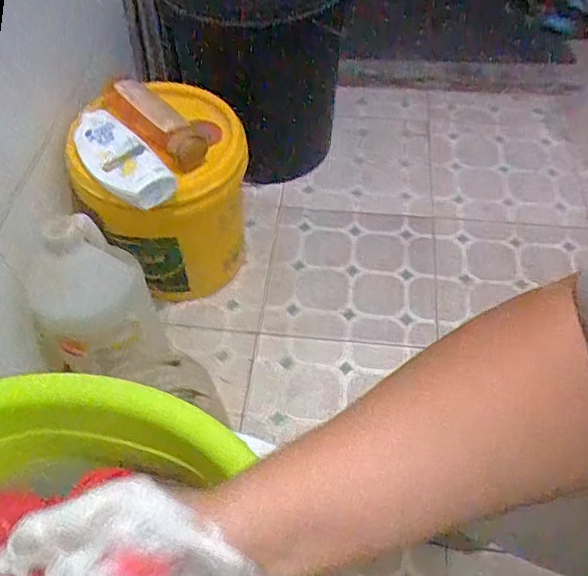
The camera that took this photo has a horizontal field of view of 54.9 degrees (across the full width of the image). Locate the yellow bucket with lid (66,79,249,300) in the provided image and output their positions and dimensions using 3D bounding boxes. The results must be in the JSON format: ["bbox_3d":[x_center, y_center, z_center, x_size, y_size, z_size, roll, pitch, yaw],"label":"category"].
[{"bbox_3d":[-0.193,-0.137,0.913,0.213,0.310,0.253,35,62,25],"label":"yellow bucket with lid"}]

